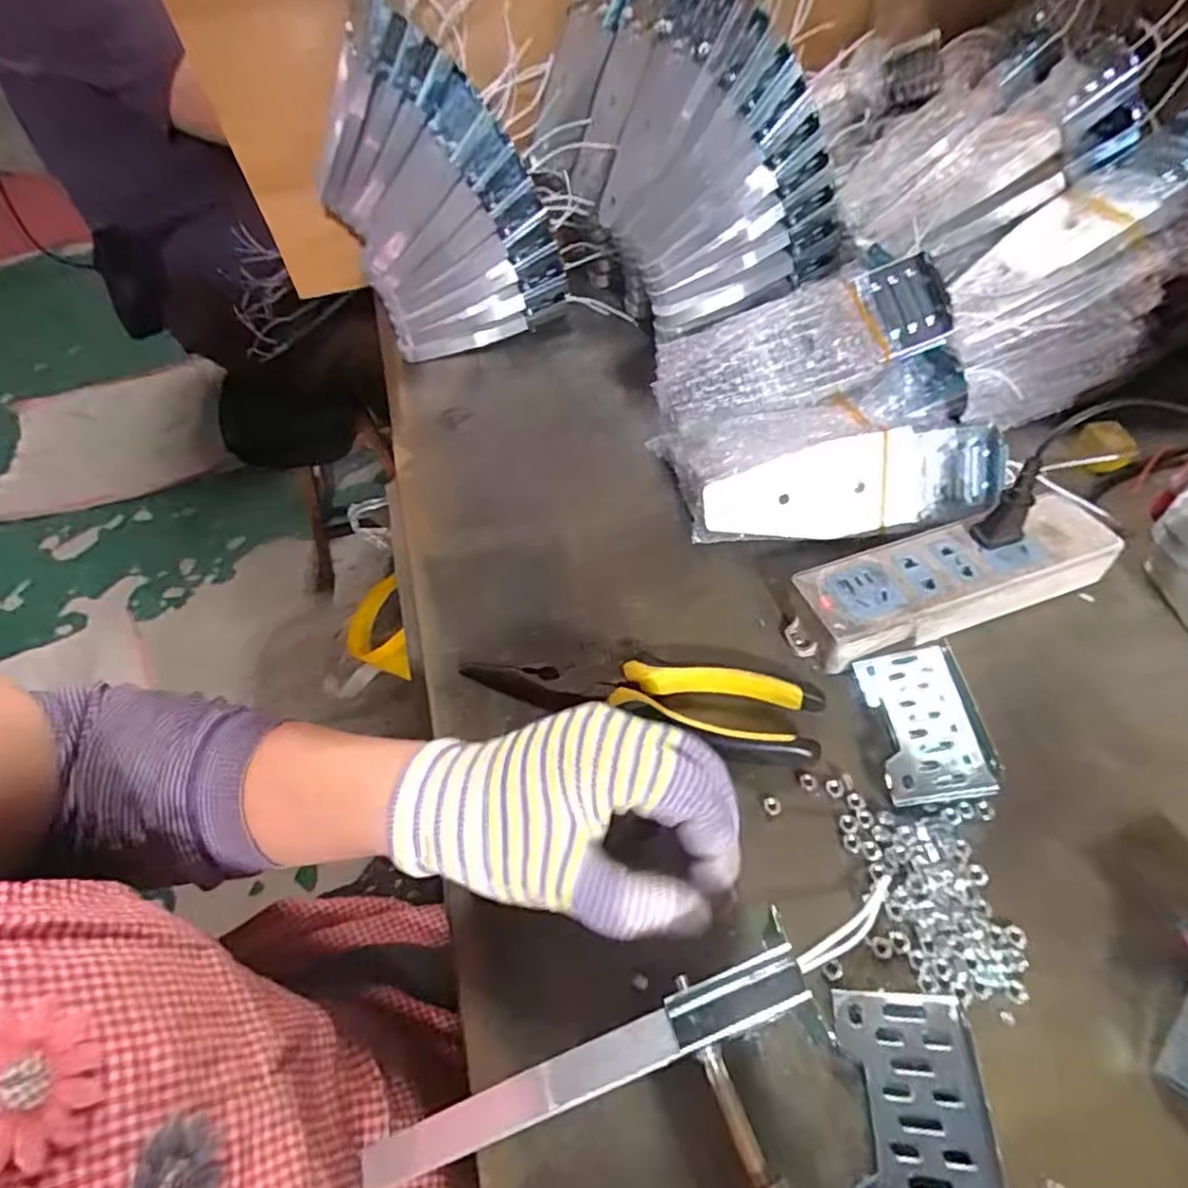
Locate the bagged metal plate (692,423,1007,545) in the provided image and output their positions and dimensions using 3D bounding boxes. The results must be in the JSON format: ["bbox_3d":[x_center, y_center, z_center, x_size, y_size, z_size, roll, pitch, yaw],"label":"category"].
[{"bbox_3d":[0.158,-0.063,0.403,0.186,0.064,0.012,-10,25,4],"label":"bagged metal plate"}]

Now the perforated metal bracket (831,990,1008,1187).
[{"bbox_3d":[0.111,0.185,0.226,0.044,0.026,0.076,2,51,7],"label":"perforated metal bracket"}]

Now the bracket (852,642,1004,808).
[{"bbox_3d":[0.162,0.062,0.318,0.048,0.008,0.076,-17,55,18],"label":"bracket"}]

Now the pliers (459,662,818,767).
[{"bbox_3d":[0.020,0.053,0.348,0.191,0.020,0.042,11,52,15],"label":"pliers"}]

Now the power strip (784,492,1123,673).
[{"bbox_3d":[0.200,-0.006,0.371,0.180,0.036,0.055,-17,51,-8],"label":"power strip"}]

